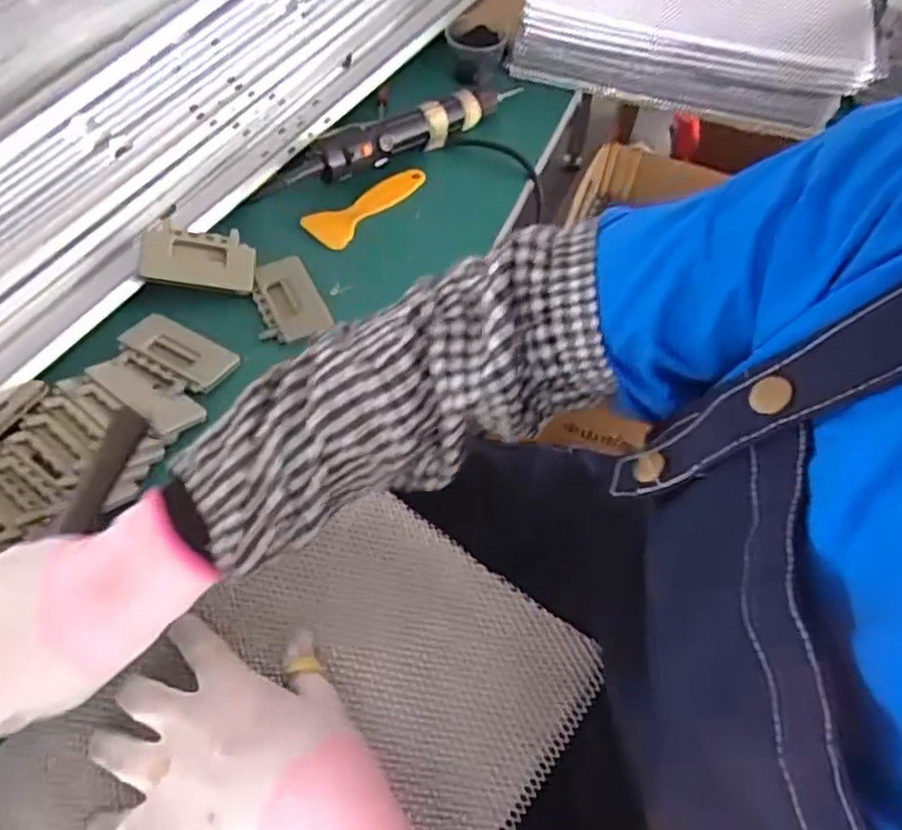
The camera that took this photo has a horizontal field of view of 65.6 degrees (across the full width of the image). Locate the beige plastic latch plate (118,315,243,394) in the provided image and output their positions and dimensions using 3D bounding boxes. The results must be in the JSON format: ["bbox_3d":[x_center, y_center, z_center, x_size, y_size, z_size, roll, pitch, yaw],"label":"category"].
[{"bbox_3d":[-0.212,-0.051,0.546,0.084,0.005,0.041,29,59,6],"label":"beige plastic latch plate"}]

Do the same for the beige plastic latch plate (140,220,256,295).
[{"bbox_3d":[-0.209,-0.131,0.581,0.087,0.009,0.056,8,76,-18],"label":"beige plastic latch plate"}]

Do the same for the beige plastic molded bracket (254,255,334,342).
[{"bbox_3d":[-0.136,-0.096,0.585,0.053,0.014,0.084,-19,60,-15],"label":"beige plastic molded bracket"}]

